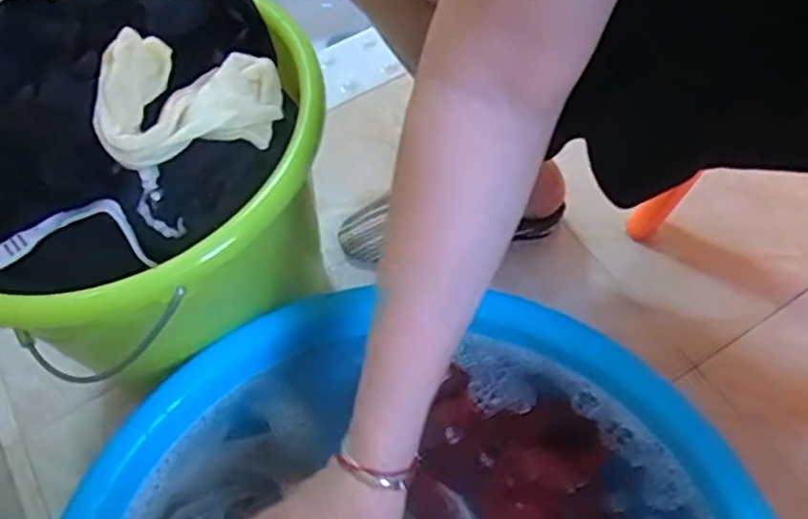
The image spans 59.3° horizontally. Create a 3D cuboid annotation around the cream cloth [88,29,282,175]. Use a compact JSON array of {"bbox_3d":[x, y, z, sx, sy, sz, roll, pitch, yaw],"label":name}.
[{"bbox_3d":[-0.141,-0.105,0.471,0.120,0.081,0.065,-18,60,-7],"label":"cream cloth"}]

